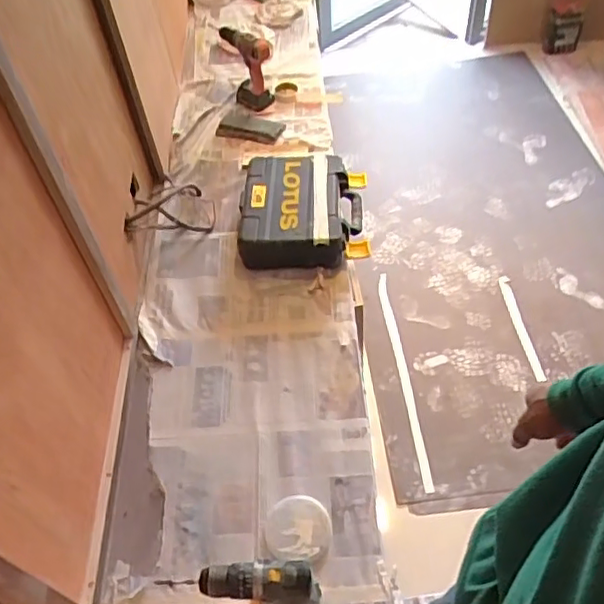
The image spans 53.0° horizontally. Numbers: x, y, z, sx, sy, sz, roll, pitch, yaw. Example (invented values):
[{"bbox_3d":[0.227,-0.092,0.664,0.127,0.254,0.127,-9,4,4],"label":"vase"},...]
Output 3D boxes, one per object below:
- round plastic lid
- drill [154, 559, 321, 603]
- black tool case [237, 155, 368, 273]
[{"bbox_3d":[-0.007,0.410,1.106,0.116,0.007,0.115,-3,51,3],"label":"round plastic lid"},{"bbox_3d":[-0.058,0.458,0.938,0.165,0.217,0.066,-3,51,3],"label":"drill"},{"bbox_3d":[0.004,-0.244,1.516,0.311,0.138,0.317,-2,51,4],"label":"black tool case"}]

